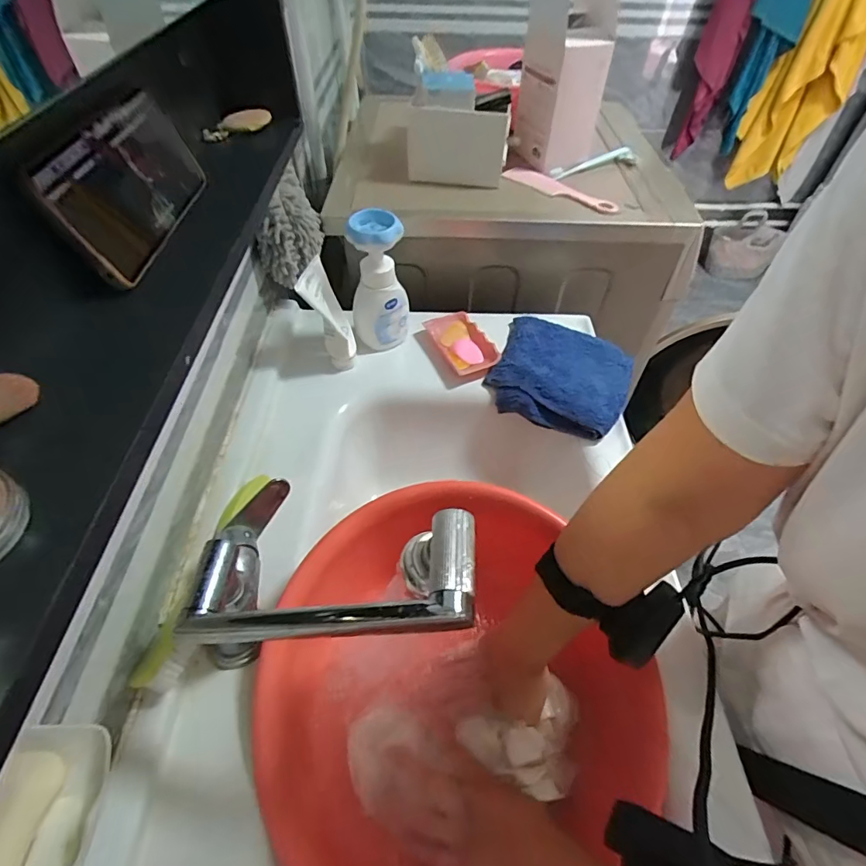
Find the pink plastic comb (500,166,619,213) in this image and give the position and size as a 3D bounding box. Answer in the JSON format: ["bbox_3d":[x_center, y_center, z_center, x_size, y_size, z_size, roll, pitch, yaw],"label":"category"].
[{"bbox_3d":[0.216,-0.410,0.794,0.198,0.016,0.052,28,55,21],"label":"pink plastic comb"}]

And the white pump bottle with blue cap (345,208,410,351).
[{"bbox_3d":[-0.072,-0.200,0.649,0.070,0.179,0.060,3,50,2],"label":"white pump bottle with blue cap"}]

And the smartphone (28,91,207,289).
[{"bbox_3d":[-0.207,-0.175,0.330,0.011,0.073,0.168,-10,48,14],"label":"smartphone"}]

